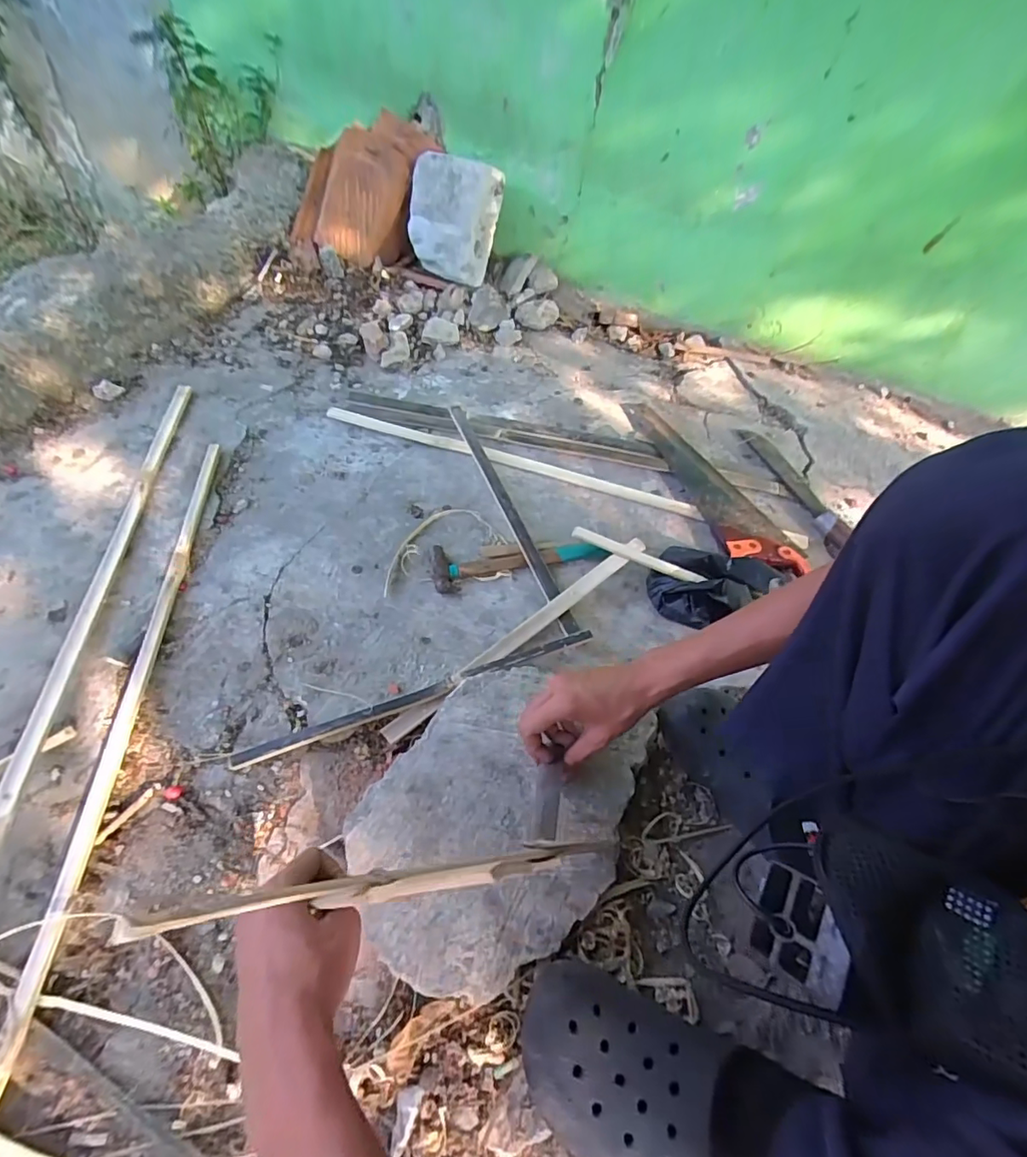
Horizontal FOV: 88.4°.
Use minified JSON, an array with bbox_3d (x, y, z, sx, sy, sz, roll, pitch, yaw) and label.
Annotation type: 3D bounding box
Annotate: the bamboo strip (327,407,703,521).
[{"bbox_3d":[-0.019,-0.219,0.952,0.696,0.010,0.039,18,53,9],"label":"bamboo strip"}]

